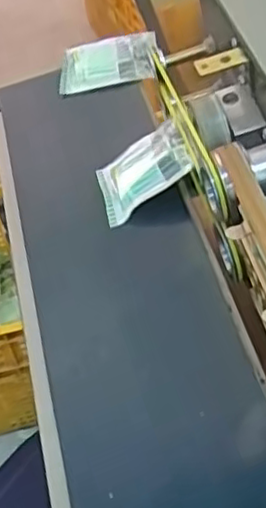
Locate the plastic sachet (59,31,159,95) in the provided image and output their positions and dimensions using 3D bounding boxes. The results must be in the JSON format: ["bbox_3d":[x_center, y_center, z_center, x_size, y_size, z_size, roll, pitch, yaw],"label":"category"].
[{"bbox_3d":[-0.024,-0.195,0.677,0.095,0.018,0.068,-5,59,7],"label":"plastic sachet"}]

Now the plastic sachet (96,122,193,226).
[{"bbox_3d":[0.008,-0.067,0.552,0.088,0.008,0.065,-38,46,26],"label":"plastic sachet"}]

